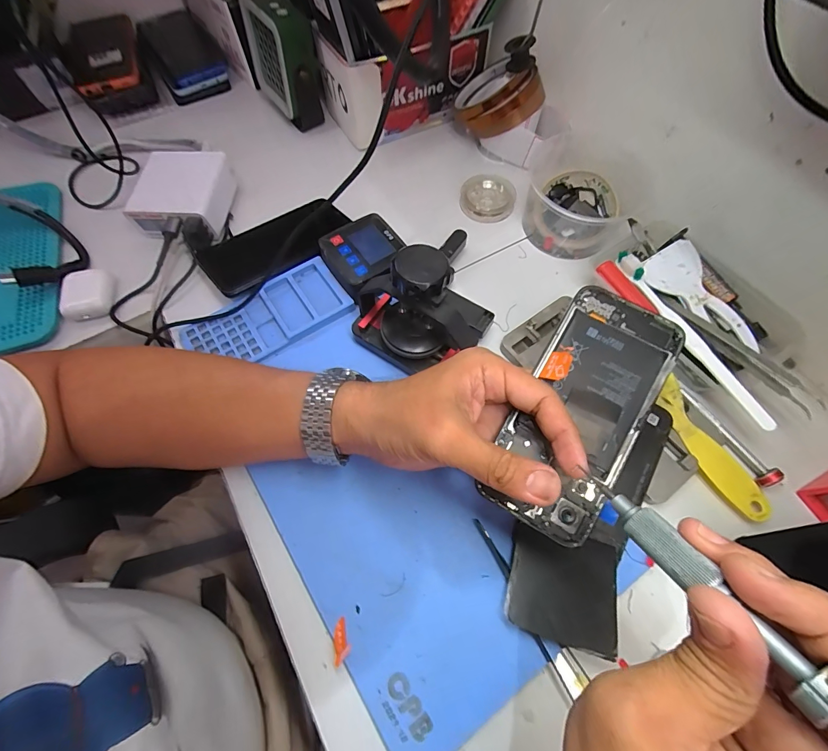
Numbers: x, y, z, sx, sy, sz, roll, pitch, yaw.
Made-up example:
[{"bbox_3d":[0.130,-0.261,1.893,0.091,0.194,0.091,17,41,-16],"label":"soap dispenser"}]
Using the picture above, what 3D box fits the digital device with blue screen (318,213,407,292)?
[{"bbox_3d":[-0.048,-0.116,0.367,0.072,0.026,0.069,-35,69,-15],"label":"digital device with blue screen"}]

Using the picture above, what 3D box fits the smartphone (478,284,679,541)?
[{"bbox_3d":[0.108,0.020,0.239,0.075,0.012,0.160,24,80,11],"label":"smartphone"}]

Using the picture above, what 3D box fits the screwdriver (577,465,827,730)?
[{"bbox_3d":[0.106,0.074,0.145,0.013,0.009,0.091,-26,36,-9],"label":"screwdriver"}]

